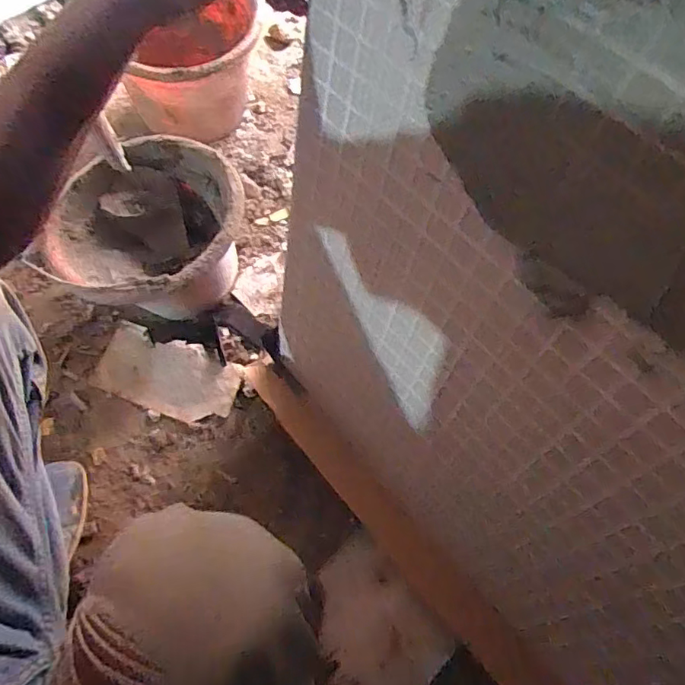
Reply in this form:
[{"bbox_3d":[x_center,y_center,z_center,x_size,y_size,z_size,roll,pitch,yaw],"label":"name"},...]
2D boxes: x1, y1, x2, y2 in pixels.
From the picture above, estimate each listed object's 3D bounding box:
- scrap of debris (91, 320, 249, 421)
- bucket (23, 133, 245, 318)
[{"bbox_3d":[-0.250,0.047,0.773,0.211,0.015,0.102,18,87,17],"label":"scrap of debris"},{"bbox_3d":[-0.252,-0.137,0.758,0.256,0.171,0.234,-11,66,-1],"label":"bucket"}]

